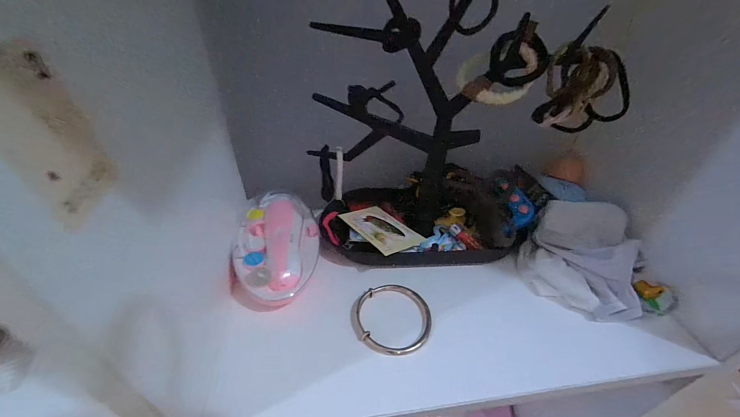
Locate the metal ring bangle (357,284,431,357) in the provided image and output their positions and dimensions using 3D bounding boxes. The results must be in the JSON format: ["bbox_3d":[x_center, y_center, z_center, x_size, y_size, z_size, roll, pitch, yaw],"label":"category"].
[{"bbox_3d":[0.022,0.096,0.277,0.064,0.009,0.065,3,43,-3],"label":"metal ring bangle"}]

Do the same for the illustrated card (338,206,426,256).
[{"bbox_3d":[0.011,0.020,0.333,0.056,0.004,0.085,-13,31,-36],"label":"illustrated card"}]

